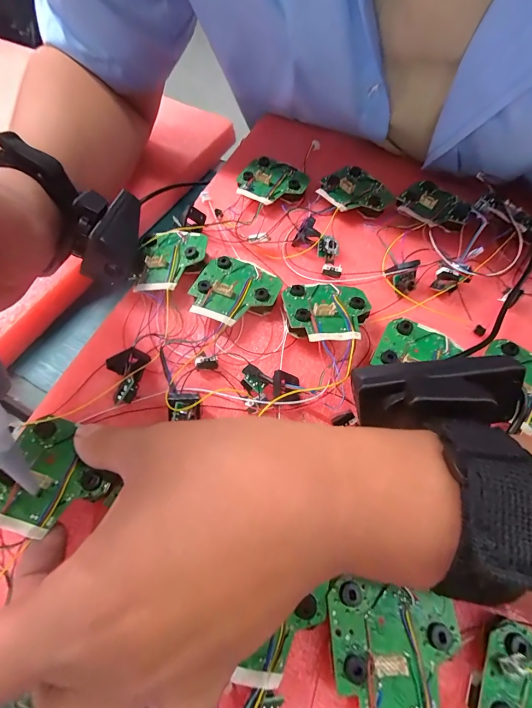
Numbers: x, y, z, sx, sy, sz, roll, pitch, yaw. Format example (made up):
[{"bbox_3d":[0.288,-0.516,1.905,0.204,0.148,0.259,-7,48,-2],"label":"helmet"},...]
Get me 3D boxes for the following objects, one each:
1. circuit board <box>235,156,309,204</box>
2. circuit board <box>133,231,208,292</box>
[{"bbox_3d":[0.005,-0.141,0.273,0.053,0.005,0.050,23,64,10],"label":"circuit board"},{"bbox_3d":[-0.065,-0.067,0.230,0.044,0.007,0.051,3,62,0],"label":"circuit board"}]

